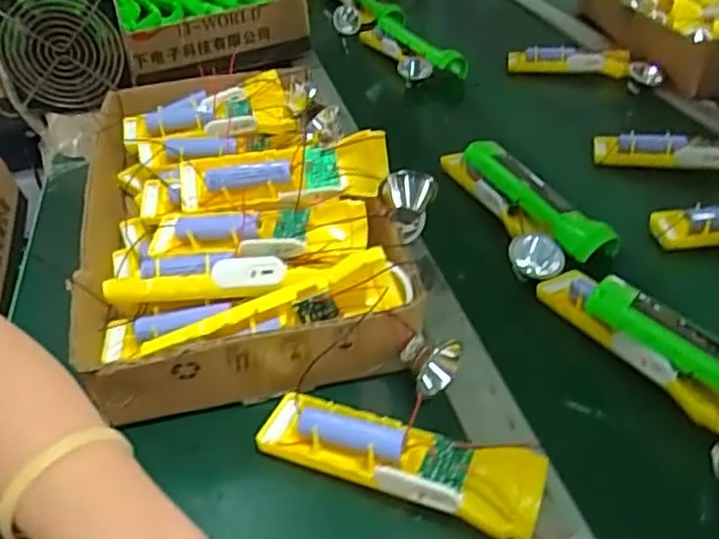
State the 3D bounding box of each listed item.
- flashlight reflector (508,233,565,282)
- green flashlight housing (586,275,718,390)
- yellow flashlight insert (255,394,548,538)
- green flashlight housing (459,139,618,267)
[{"bbox_3d":[0.148,-0.010,0.543,0.036,0.036,0.016,5,2,33],"label":"flashlight reflector"},{"bbox_3d":[0.226,0.058,0.430,0.162,0.030,0.037,35,49,23],"label":"green flashlight housing"},{"bbox_3d":[0.020,0.109,0.385,0.165,0.034,0.052,12,39,18],"label":"yellow flashlight insert"},{"bbox_3d":[0.158,-0.068,0.602,0.044,0.044,0.160,-21,41,-25],"label":"green flashlight housing"}]

